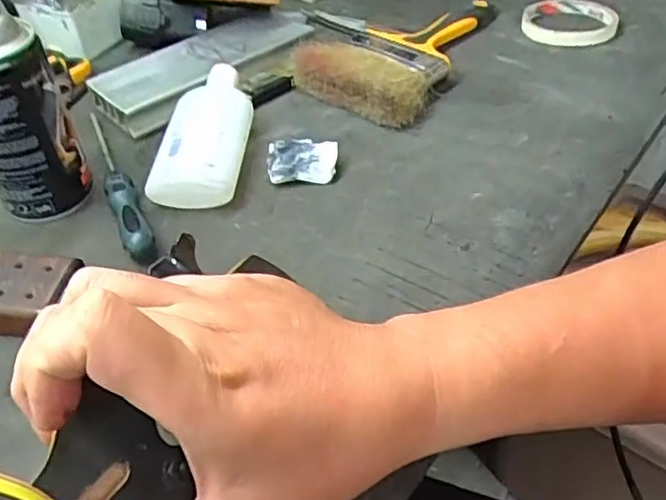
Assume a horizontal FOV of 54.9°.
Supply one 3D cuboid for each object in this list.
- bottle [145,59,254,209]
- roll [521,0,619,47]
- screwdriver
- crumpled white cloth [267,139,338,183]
[{"bbox_3d":[-0.095,-0.090,0.494,0.062,0.036,0.141,1,44,6],"label":"bottle"},{"bbox_3d":[0.229,-0.223,0.616,0.083,0.017,0.087,16,47,20],"label":"roll"},{"bbox_3d":[-0.162,-0.055,0.476,0.019,0.019,0.194,-20,46,-16],"label":"screwdriver"},{"bbox_3d":[-0.023,-0.069,0.480,0.051,0.017,0.042,-5,44,-1],"label":"crumpled white cloth"}]

